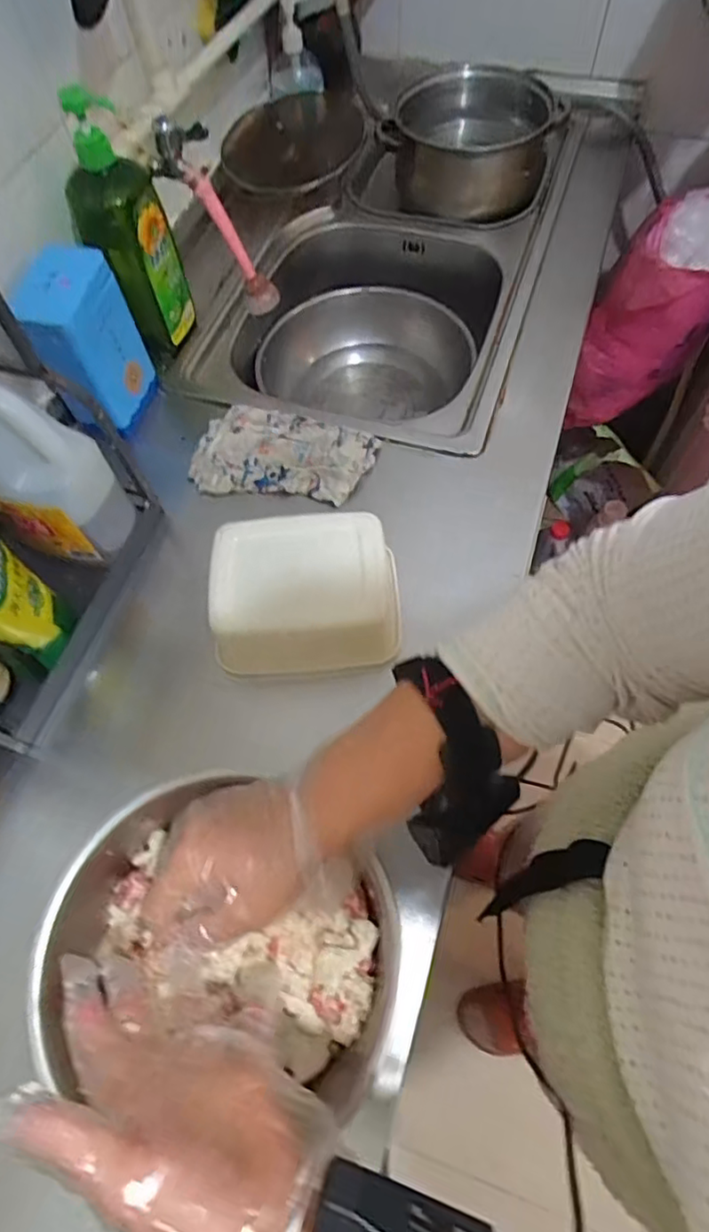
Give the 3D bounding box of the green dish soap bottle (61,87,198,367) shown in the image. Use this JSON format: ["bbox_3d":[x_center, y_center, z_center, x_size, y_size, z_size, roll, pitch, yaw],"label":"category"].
[{"bbox_3d":[-0.262,-0.436,0.710,0.055,0.259,0.105,30,69,17],"label":"green dish soap bottle"}]

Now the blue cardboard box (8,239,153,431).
[{"bbox_3d":[-0.304,-0.310,0.705,0.074,0.174,0.115,6,64,7],"label":"blue cardboard box"}]

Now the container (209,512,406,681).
[{"bbox_3d":[-0.047,-0.020,0.603,0.178,0.084,0.133,-5,64,1],"label":"container"}]

